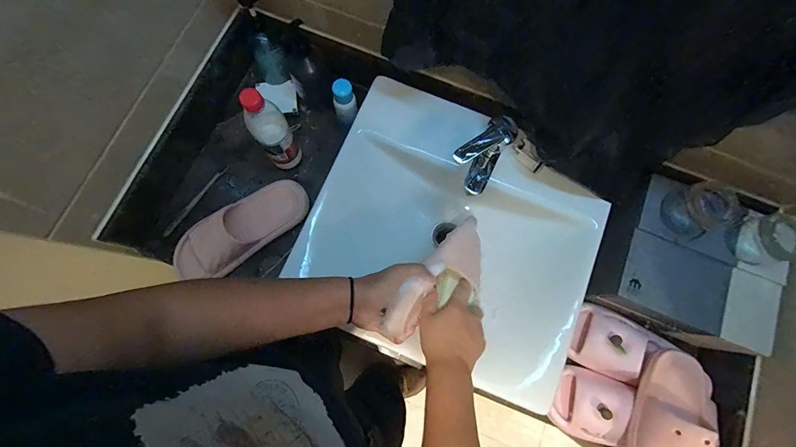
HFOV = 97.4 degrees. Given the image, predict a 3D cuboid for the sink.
[{"bbox_3d":[0.094,0.017,0.634,0.464,0.131,0.396,25,78,4],"label":"sink"}]

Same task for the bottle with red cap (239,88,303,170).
[{"bbox_3d":[-0.217,-0.158,0.600,0.060,0.212,0.057,0,78,-2],"label":"bottle with red cap"}]

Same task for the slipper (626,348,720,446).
[{"bbox_3d":[0.413,0.300,0.530,0.093,0.075,0.215,13,64,35],"label":"slipper"}]

